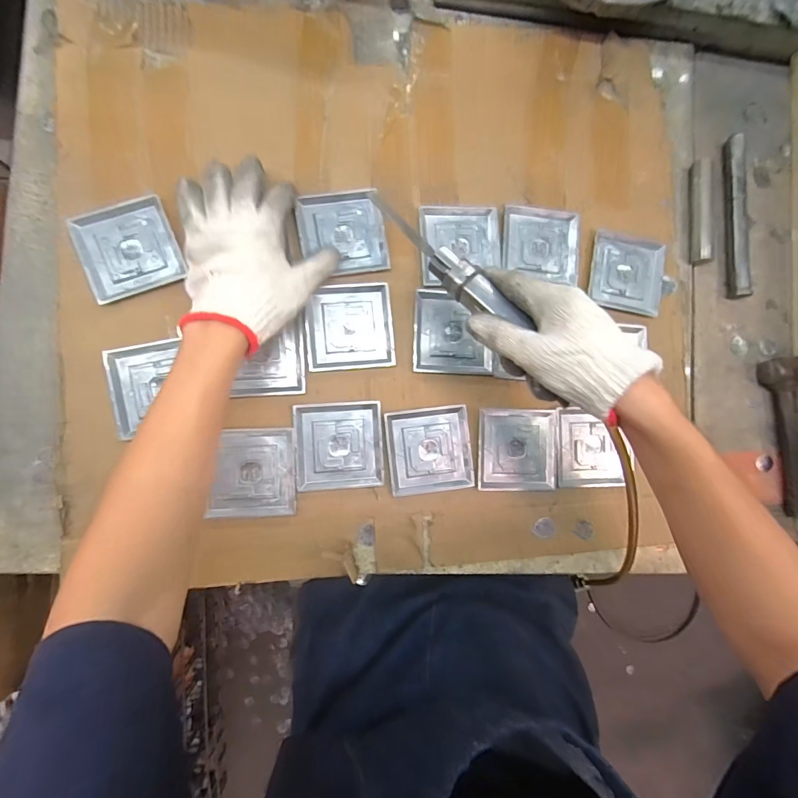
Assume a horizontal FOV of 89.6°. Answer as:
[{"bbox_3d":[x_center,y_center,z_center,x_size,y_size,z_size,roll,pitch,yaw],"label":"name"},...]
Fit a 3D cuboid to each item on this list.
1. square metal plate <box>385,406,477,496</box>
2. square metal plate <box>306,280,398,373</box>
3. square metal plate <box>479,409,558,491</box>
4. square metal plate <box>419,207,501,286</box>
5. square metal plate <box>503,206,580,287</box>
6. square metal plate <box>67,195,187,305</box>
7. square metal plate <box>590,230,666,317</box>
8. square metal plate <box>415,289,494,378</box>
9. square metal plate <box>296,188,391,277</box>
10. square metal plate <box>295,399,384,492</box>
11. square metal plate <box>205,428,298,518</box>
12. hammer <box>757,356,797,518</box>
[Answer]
[{"bbox_3d":[0.033,0.056,0.434,0.089,0.004,0.090,-6,88,-7],"label":"square metal plate"},{"bbox_3d":[-0.053,-0.078,0.432,0.091,0.006,0.090,-5,88,-7],"label":"square metal plate"},{"bbox_3d":[0.133,0.056,0.447,0.089,0.005,0.088,1,87,-7],"label":"square metal plate"},{"bbox_3d":[0.070,-0.173,0.451,0.092,0.008,0.086,-5,88,-7],"label":"square metal plate"},{"bbox_3d":[0.165,-0.180,0.465,0.090,0.006,0.083,3,87,-7],"label":"square metal plate"},{"bbox_3d":[-0.274,-0.154,0.408,0.090,0.009,0.088,-23,91,-8],"label":"square metal plate"},{"bbox_3d":[0.270,-0.150,0.474,0.089,0.008,0.087,13,86,-7],"label":"square metal plate"},{"bbox_3d":[0.060,-0.073,0.443,0.085,0.004,0.089,2,87,-7],"label":"square metal plate"},{"bbox_3d":[-0.061,-0.181,0.437,0.089,0.006,0.089,-9,89,-8],"label":"square metal plate"},{"bbox_3d":[-0.063,0.049,0.425,0.090,0.006,0.089,-3,88,-7],"label":"square metal plate"},{"bbox_3d":[-0.150,0.077,0.419,0.084,0.015,0.090,0,88,-7],"label":"square metal plate"},{"bbox_3d":[0.475,0.044,0.482,0.053,0.035,0.192,-6,88,-8],"label":"hammer"}]

